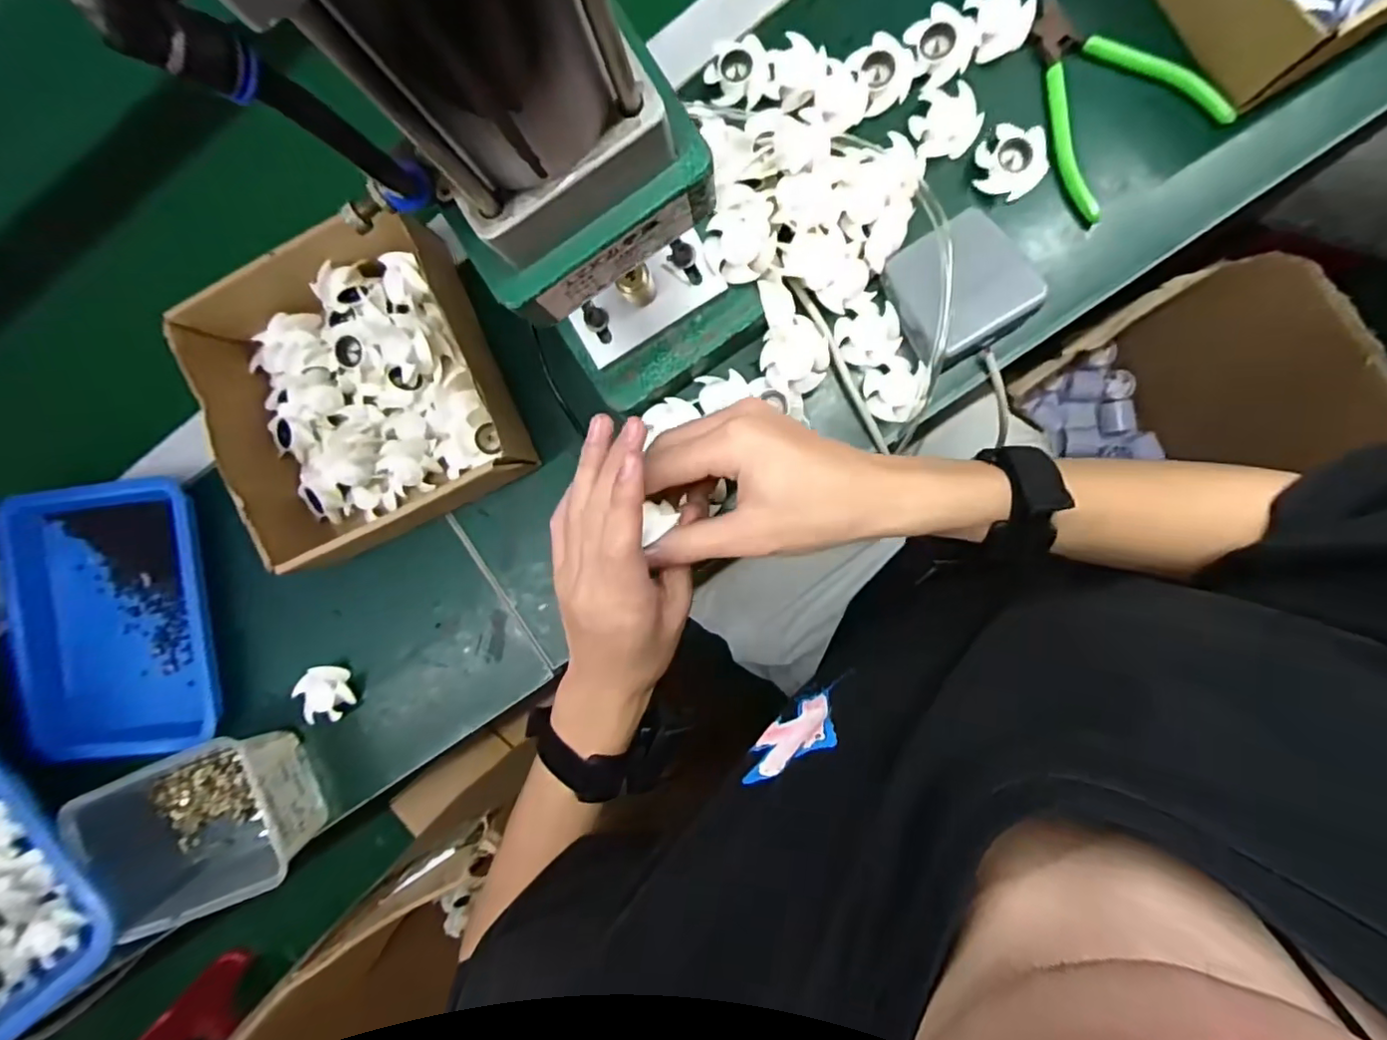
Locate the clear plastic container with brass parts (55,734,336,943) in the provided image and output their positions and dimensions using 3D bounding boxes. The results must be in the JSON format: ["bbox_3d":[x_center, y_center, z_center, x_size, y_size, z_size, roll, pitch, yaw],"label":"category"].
[{"bbox_3d":[-0.392,0.242,0.470,0.189,0.067,0.113,-22,90,7],"label":"clear plastic container with brass parts"}]

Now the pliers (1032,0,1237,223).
[{"bbox_3d":[0.267,-0.286,0.398,0.102,0.009,0.140,-40,88,7],"label":"pliers"}]

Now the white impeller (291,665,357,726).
[{"bbox_3d":[-0.295,0.140,0.481,0.040,0.023,0.044,0,93,7],"label":"white impeller"}]

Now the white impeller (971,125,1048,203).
[{"bbox_3d":[0.215,-0.242,0.400,0.043,0.014,0.039,7,94,6],"label":"white impeller"}]

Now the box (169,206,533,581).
[{"bbox_3d":[-0.235,-0.095,0.431,0.198,0.078,0.207,-23,90,7],"label":"box"}]

